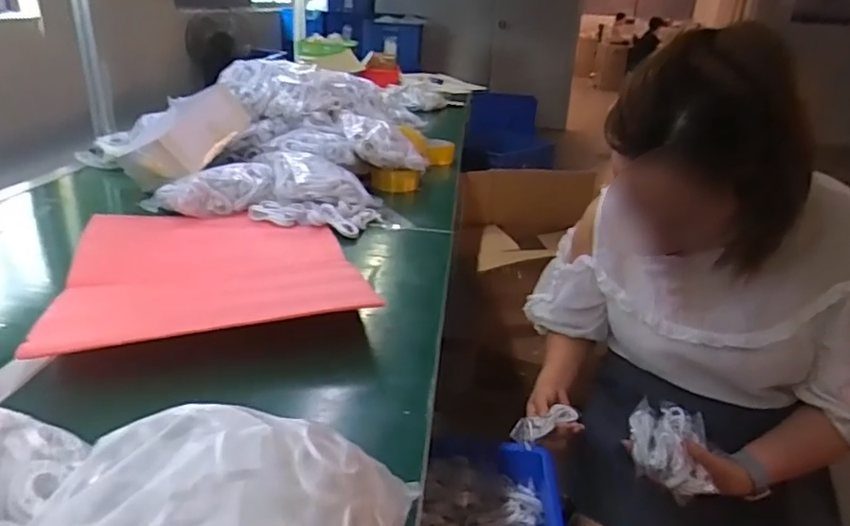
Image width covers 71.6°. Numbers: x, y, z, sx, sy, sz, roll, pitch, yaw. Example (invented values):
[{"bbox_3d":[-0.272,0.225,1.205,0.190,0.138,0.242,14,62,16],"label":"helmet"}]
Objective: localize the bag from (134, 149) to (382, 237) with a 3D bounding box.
[{"bbox_3d":[-0.309,-0.144,1.127,0.427,0.087,0.217,6,24,6],"label":"bag"}]

